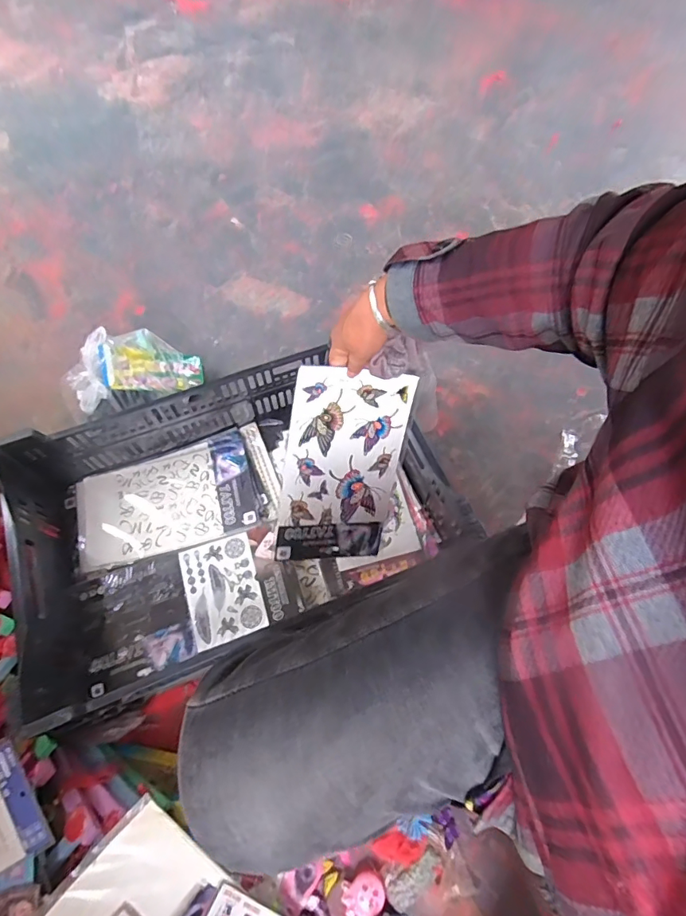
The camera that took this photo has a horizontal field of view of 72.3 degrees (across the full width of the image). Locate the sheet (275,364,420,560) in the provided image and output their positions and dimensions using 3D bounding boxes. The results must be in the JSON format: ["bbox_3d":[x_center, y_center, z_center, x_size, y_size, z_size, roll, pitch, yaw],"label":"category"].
[{"bbox_3d":[0.001,0.017,0.629,0.158,0.269,0.011,0,23,-23],"label":"sheet"}]

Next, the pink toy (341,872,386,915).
[{"bbox_3d":[0.026,0.541,0.578,0.051,0.009,0.045,-18,65,-8],"label":"pink toy"}]

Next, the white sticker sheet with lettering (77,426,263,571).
[{"bbox_3d":[-0.294,0.067,0.783,0.291,0.005,0.174,-17,65,-8],"label":"white sticker sheet with lettering"}]

